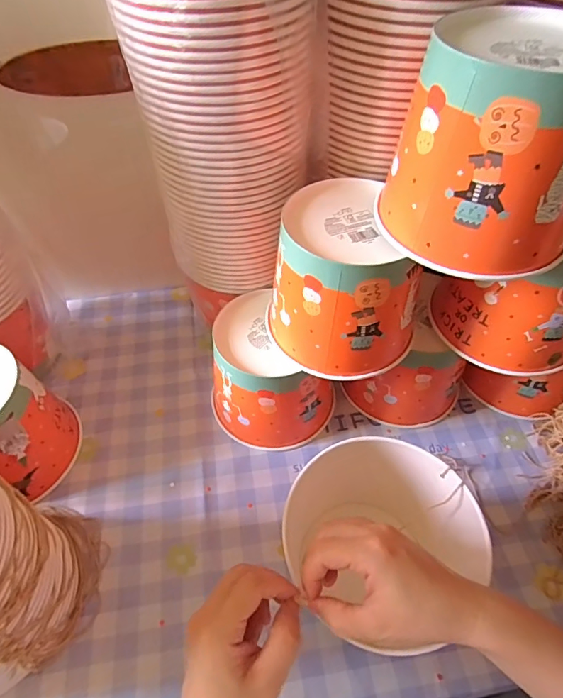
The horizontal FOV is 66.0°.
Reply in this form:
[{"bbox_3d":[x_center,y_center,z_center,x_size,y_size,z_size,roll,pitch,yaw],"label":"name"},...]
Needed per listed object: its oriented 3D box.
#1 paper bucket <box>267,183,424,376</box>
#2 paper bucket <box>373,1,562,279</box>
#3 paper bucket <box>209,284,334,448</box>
[{"bbox_3d":[0.067,-0.070,0.427,0.140,0.130,0.149,9,53,7],"label":"paper bucket"},{"bbox_3d":[0.167,-0.151,0.324,0.139,0.131,0.148,25,57,18],"label":"paper bucket"},{"bbox_3d":[-0.013,0.036,0.516,0.138,0.131,0.121,25,57,18],"label":"paper bucket"}]

